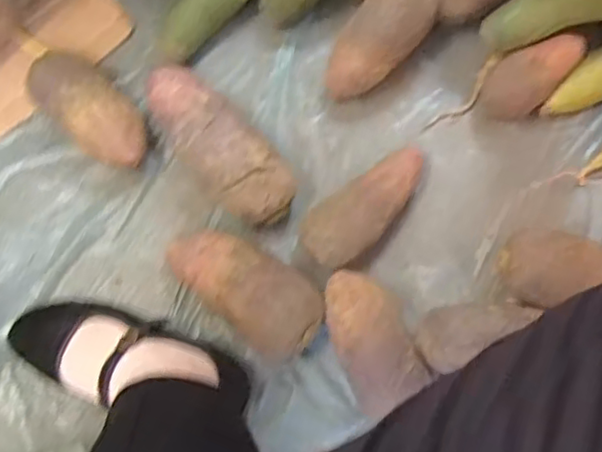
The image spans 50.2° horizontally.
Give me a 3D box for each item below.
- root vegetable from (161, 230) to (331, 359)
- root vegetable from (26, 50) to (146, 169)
[{"bbox_3d":[-0.056,0.060,0.616,0.158,0.089,0.080,28,80,6],"label":"root vegetable"},{"bbox_3d":[-0.215,-0.117,0.671,0.140,0.064,0.074,41,81,8],"label":"root vegetable"}]

